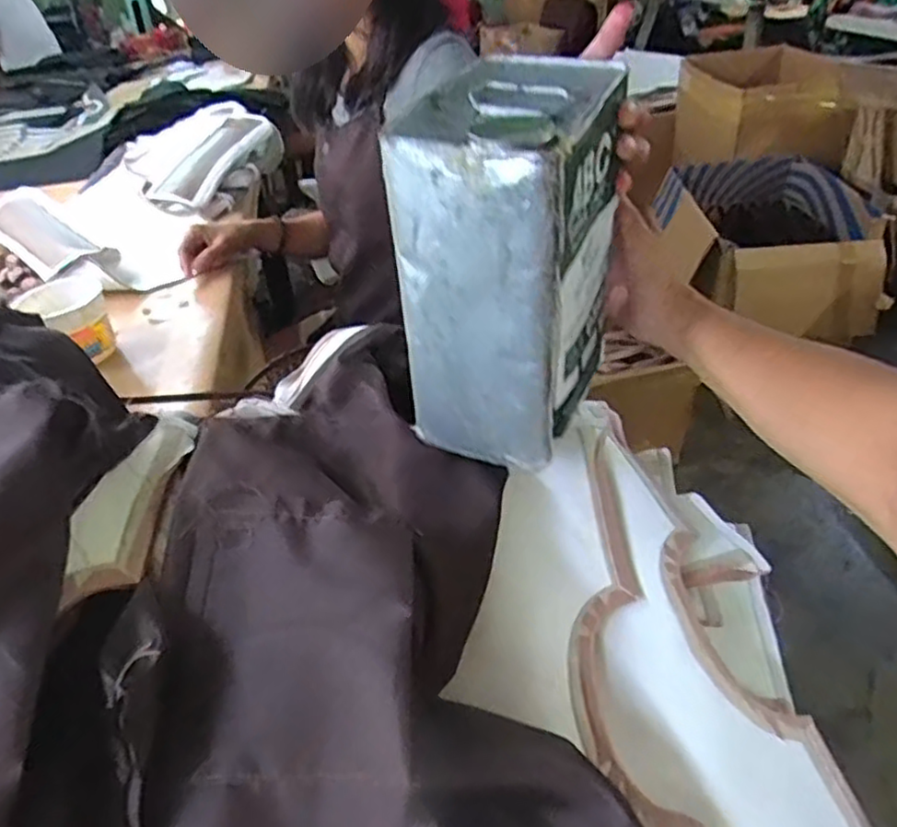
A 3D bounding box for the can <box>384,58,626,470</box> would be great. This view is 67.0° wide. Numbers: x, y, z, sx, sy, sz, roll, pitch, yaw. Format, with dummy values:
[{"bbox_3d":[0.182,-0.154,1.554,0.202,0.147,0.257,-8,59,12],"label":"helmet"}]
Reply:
[{"bbox_3d":[0.044,-0.097,0.456,0.106,0.220,0.153,11,40,22],"label":"can"}]

